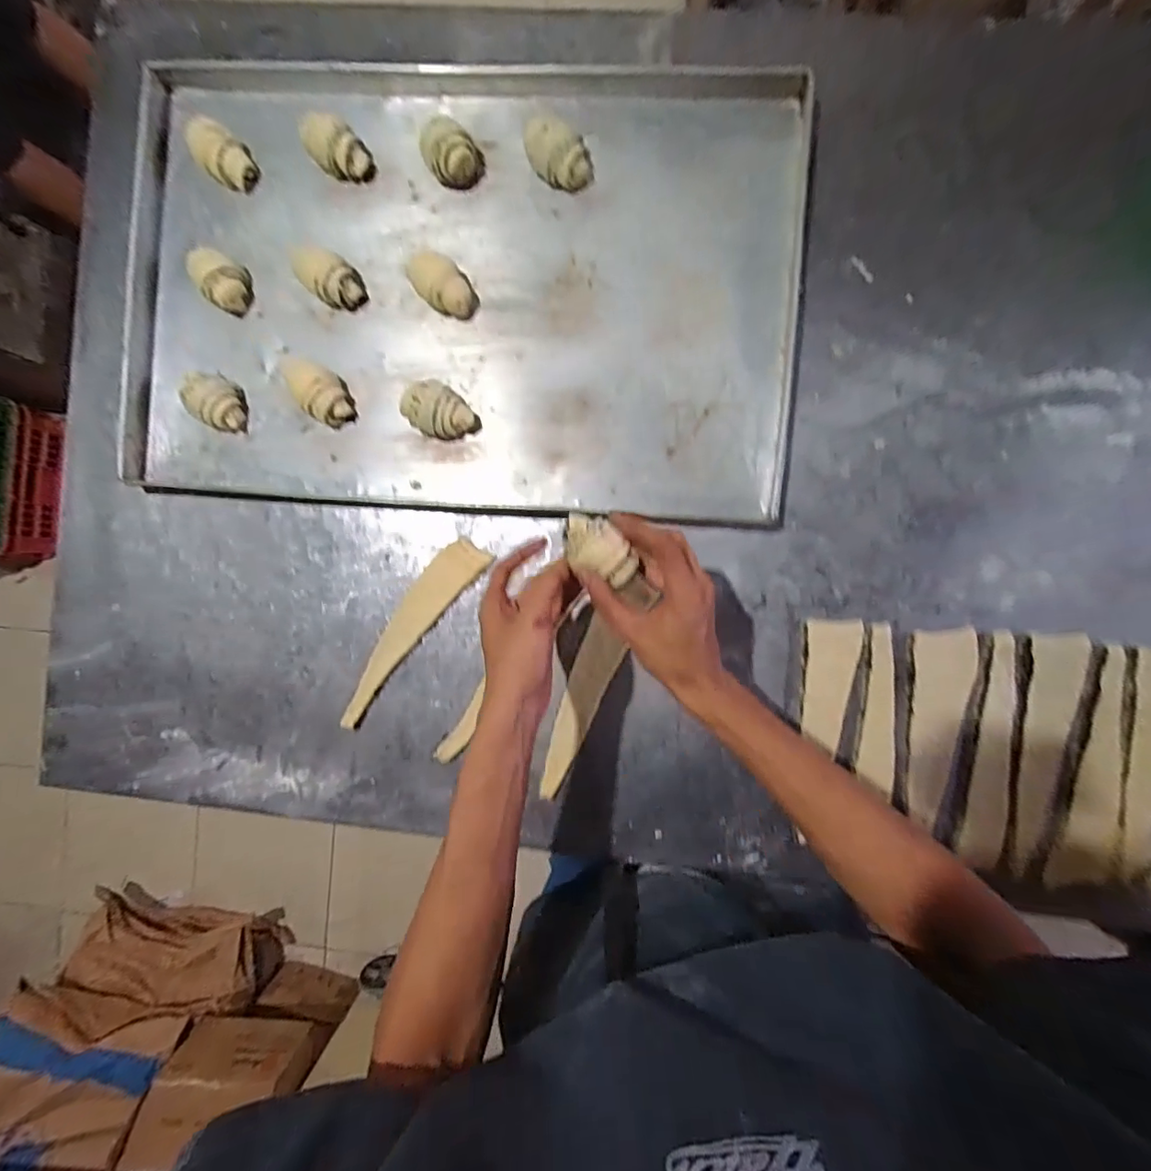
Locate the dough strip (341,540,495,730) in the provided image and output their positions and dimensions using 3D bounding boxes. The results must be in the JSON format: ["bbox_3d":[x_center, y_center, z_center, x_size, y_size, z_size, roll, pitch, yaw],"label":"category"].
[{"bbox_3d":[-0.183,0.046,0.568,0.049,0.013,0.230,40,93,3],"label":"dough strip"}]

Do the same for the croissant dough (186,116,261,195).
[{"bbox_3d":[-0.381,-0.466,0.574,0.078,0.036,0.051,45,93,3],"label":"croissant dough"}]

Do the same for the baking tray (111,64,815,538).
[{"bbox_3d":[-0.135,-0.334,0.554,0.724,0.036,0.498,4,91,5],"label":"baking tray"}]

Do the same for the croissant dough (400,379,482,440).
[{"bbox_3d":[-0.139,-0.179,0.549,0.072,0.039,0.055,35,93,4],"label":"croissant dough"}]

